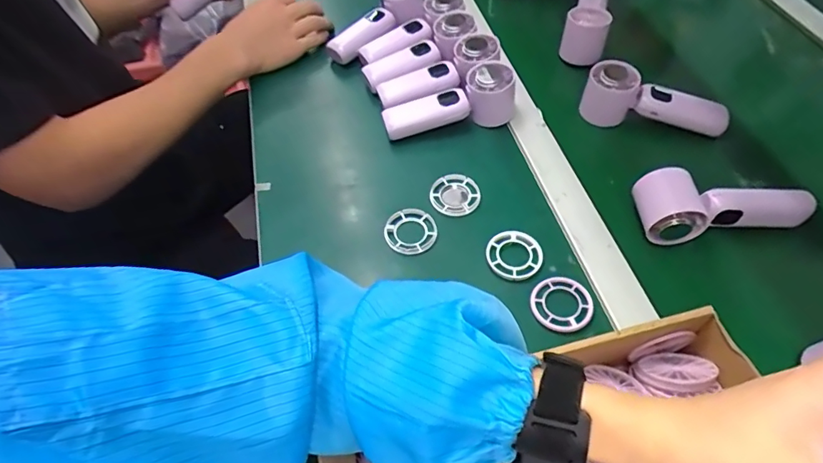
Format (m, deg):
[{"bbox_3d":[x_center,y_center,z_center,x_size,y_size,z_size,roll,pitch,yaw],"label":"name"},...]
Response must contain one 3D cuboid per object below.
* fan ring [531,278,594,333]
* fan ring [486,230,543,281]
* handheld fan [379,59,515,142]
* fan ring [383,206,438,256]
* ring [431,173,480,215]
[{"bbox_3d":[0.134,0.064,0.435,0.052,0.005,0.057,-2,55,3],"label":"fan ring"},{"bbox_3d":[0.100,0.022,0.467,0.053,0.007,0.053,-2,55,3],"label":"fan ring"},{"bbox_3d":[0.043,-0.153,0.567,0.156,0.053,0.052,-12,55,-3],"label":"handheld fan"},{"bbox_3d":[-0.001,0.000,0.489,0.052,0.012,0.051,-2,55,3],"label":"fan ring"},{"bbox_3d":[0.046,-0.039,0.517,0.051,0.006,0.051,-2,55,3],"label":"ring"}]

